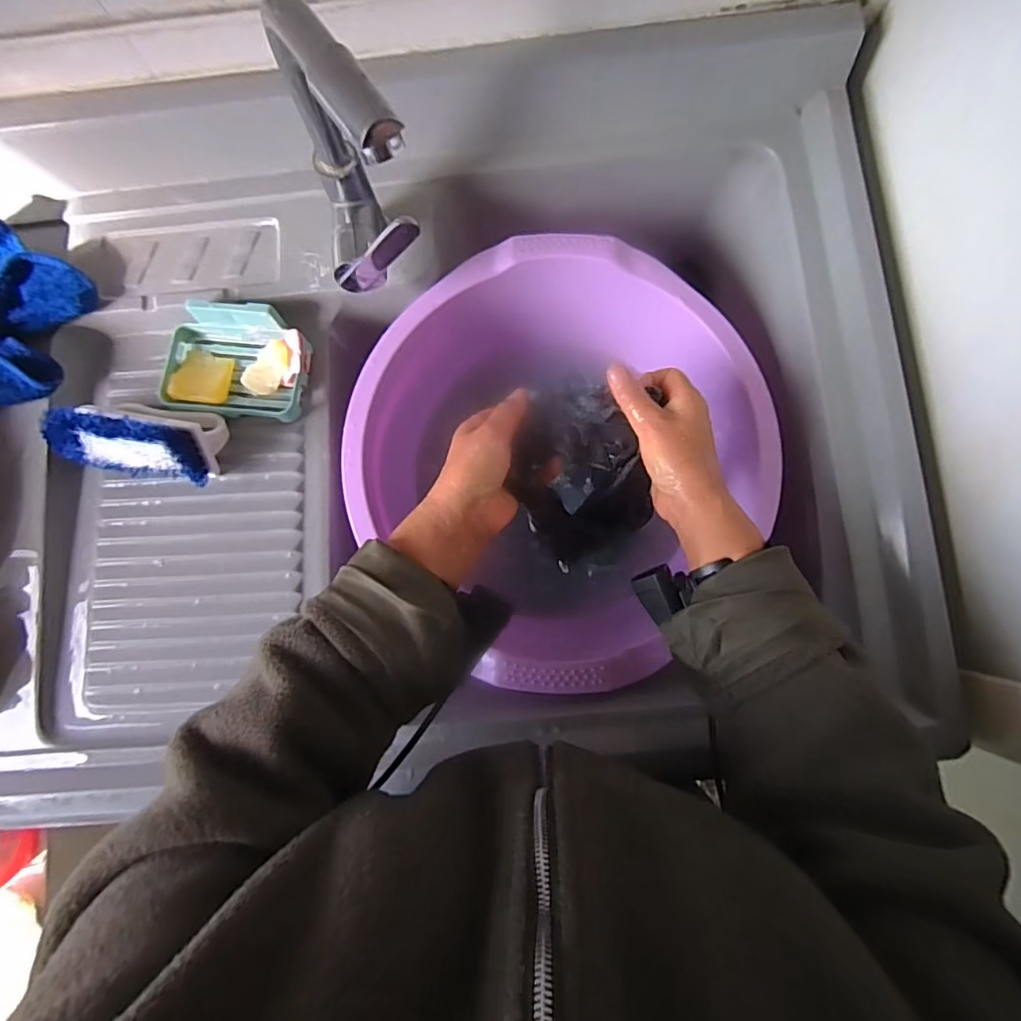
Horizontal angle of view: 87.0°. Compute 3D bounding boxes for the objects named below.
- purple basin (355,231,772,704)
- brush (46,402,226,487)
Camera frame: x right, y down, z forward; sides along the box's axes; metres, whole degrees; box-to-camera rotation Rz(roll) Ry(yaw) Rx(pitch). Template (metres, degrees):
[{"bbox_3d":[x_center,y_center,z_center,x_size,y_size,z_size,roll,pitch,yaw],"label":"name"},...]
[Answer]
[{"bbox_3d":[0.052,-0.066,0.580,0.403,0.163,0.393,0,83,3],"label":"purple basin"},{"bbox_3d":[-0.364,-0.072,0.506,0.159,0.067,0.073,10,84,4],"label":"brush"}]

